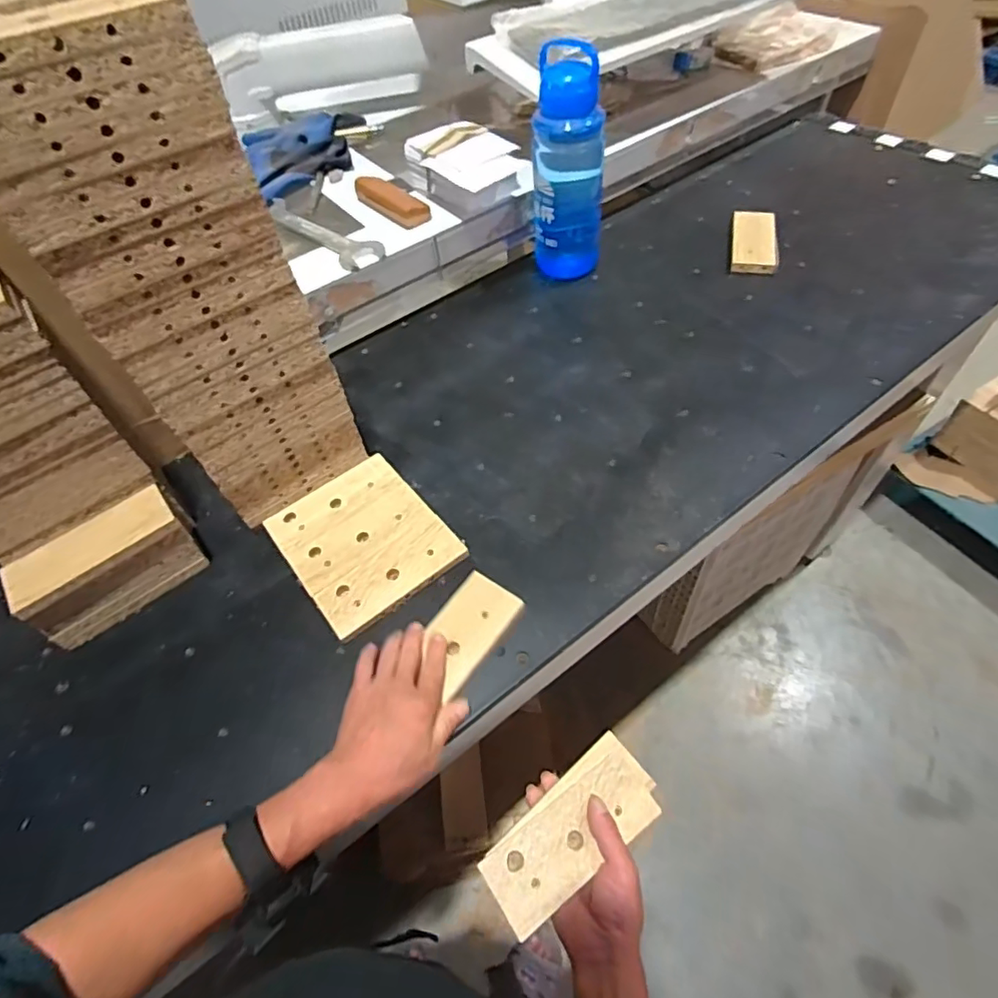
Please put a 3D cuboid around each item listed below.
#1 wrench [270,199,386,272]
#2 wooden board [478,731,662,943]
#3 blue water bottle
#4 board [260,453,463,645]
[{"bbox_3d":[-0.278,-0.420,0.880,0.068,0.012,0.266,-39,60,-21],"label":"wrench"},{"bbox_3d":[0.068,0.299,0.508,0.172,0.016,0.077,-33,57,-24],"label":"wooden board"},{"bbox_3d":[0.106,-0.488,0.849,0.101,0.302,0.084,6,55,10],"label":"blue water bottle"},{"bbox_3d":[-0.158,0.047,0.663,0.164,0.018,0.192,-34,58,-18],"label":"board"}]

